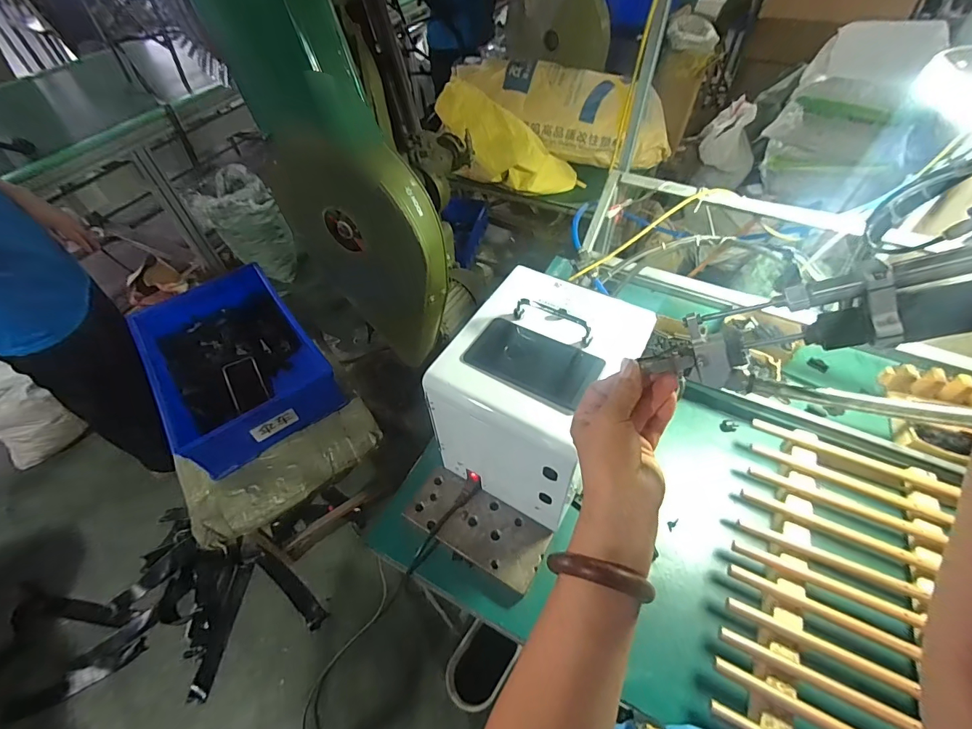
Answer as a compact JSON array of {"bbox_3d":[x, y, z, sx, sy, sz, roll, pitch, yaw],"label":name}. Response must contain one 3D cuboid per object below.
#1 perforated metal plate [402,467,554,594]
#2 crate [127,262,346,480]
[{"bbox_3d":[-0.015,0.250,0.669,0.221,0.017,0.097,25,57,21],"label":"perforated metal plate"},{"bbox_3d":[-0.646,-0.010,1.108,0.338,0.174,0.544,-33,58,-21],"label":"crate"}]

